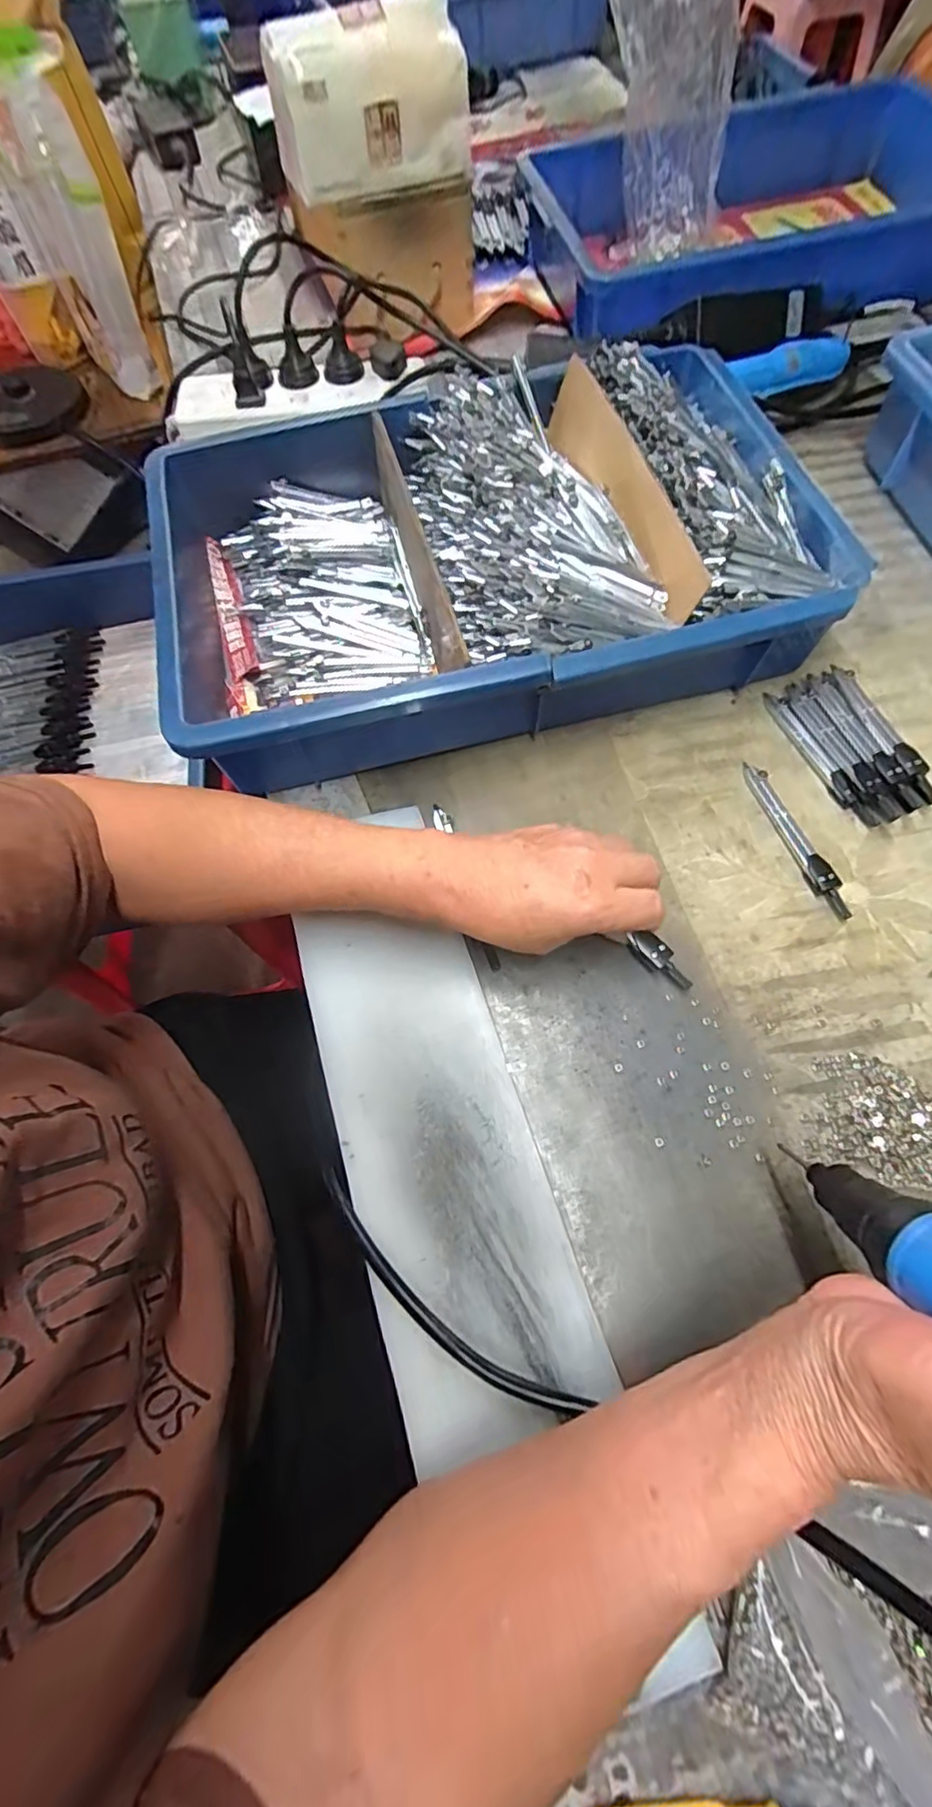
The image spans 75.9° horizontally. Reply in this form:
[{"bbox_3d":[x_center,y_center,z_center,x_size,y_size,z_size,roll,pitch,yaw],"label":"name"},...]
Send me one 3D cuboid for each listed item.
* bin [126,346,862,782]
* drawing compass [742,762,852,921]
[{"bbox_3d":[0.010,-0.246,0.423,0.443,0.089,0.289,-14,66,-2],"label":"bin"},{"bbox_3d":[0.204,-0.041,0.372,0.014,0.012,0.112,-18,67,-4],"label":"drawing compass"}]

